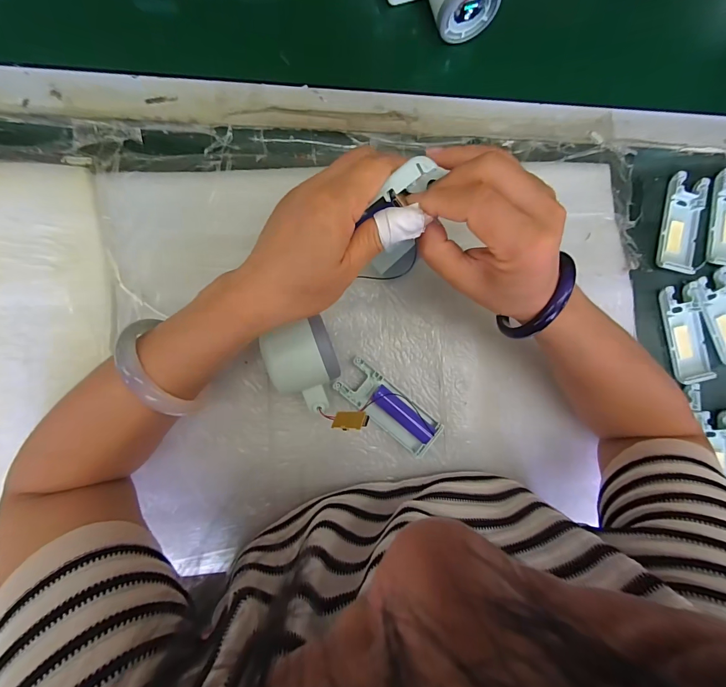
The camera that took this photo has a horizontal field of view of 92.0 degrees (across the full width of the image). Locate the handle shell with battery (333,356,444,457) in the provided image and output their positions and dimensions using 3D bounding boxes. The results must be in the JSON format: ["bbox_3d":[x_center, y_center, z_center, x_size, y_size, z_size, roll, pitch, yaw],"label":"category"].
[{"bbox_3d":[0.024,0.059,0.324,0.101,0.018,0.038,40,83,-4],"label":"handle shell with battery"}]

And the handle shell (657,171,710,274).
[{"bbox_3d":[0.349,-0.128,0.378,0.046,0.012,0.103,11,86,-7],"label":"handle shell"}]

